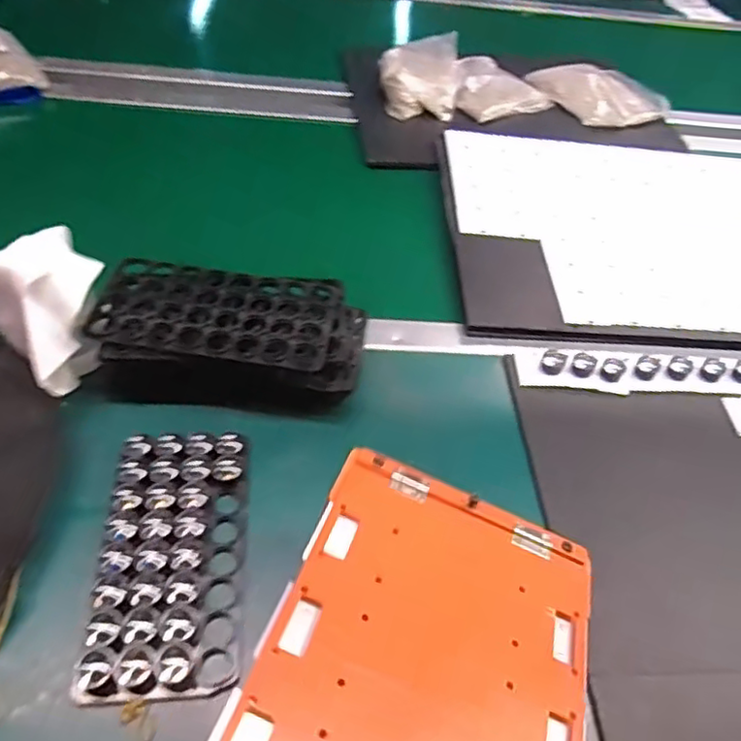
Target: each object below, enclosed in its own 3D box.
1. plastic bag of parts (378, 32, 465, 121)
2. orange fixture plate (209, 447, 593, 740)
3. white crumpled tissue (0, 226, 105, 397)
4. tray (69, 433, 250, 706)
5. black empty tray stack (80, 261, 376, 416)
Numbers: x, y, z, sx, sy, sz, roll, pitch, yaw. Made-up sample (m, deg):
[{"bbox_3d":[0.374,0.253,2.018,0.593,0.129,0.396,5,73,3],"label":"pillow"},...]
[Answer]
[{"bbox_3d":[0.074,-0.441,0.917,0.121,0.051,0.166,9,50,1],"label":"plastic bag of parts"},{"bbox_3d":[0.028,0.151,0.302,0.162,0.005,0.244,23,38,5],"label":"orange fixture plate"},{"bbox_3d":[-0.253,-0.048,0.501,0.085,0.101,0.090,-34,61,-29],"label":"white crumpled tissue"},{"bbox_3d":[-0.137,0.129,0.436,0.096,0.026,0.184,-1,50,-7],"label":"tray"},{"bbox_3d":[-0.125,-0.029,0.536,0.217,0.053,0.123,7,50,-1],"label":"black empty tray stack"}]

